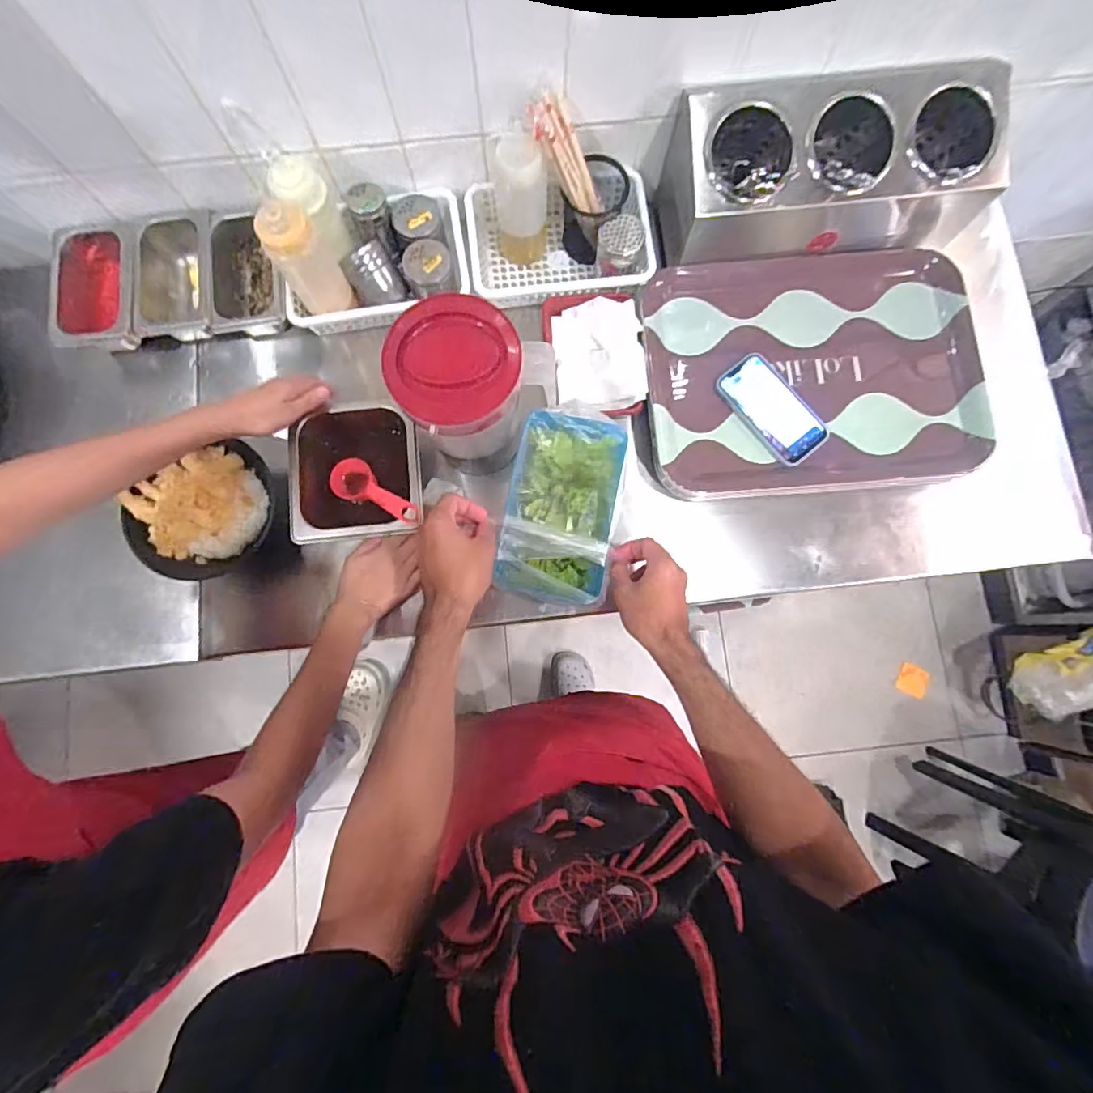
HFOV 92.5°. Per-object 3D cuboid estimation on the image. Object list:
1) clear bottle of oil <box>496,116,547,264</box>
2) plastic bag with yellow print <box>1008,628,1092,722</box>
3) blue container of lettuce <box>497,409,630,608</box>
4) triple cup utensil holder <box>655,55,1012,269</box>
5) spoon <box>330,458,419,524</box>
[{"bbox_3d":[-0.034,-0.453,0.688,0.070,0.181,0.057,1,80,0],"label":"clear bottle of oil"},{"bbox_3d":[1.187,0.290,1.152,0.232,0.112,0.164,-25,81,-4],"label":"plastic bag with yellow print"},{"bbox_3d":[0.019,-0.043,0.635,0.124,0.085,0.210,10,80,2],"label":"blue container of lettuce"},{"bbox_3d":[0.358,-0.479,0.662,0.392,0.161,0.163,-3,80,0],"label":"triple cup utensil holder"},{"bbox_3d":[-0.217,-0.070,0.665,0.137,0.023,0.052,27,81,22],"label":"spoon"}]

